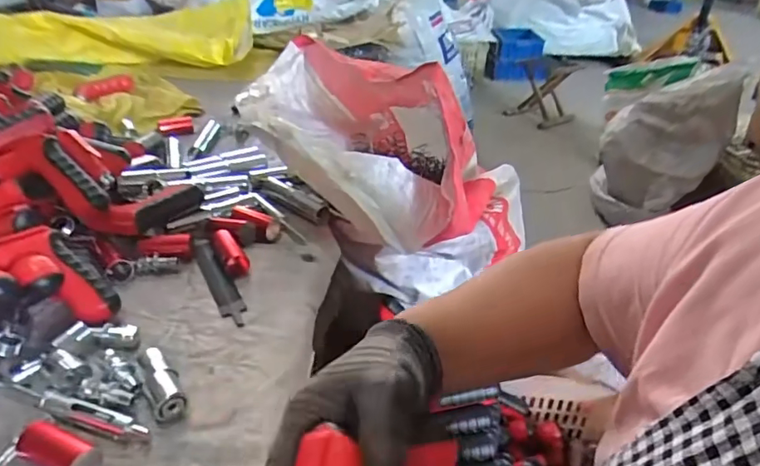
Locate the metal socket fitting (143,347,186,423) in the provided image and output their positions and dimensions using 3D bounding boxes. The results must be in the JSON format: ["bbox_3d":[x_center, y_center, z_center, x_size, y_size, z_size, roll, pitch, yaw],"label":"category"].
[{"bbox_3d":[-0.191,0.130,0.454,0.025,0.024,0.065,-18,37,-29],"label":"metal socket fitting"}]

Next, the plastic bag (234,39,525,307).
[{"bbox_3d":[0.025,-0.117,0.856,0.411,0.322,0.499,16,34,20],"label":"plastic bag"}]

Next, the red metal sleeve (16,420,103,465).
[{"bbox_3d":[-0.244,0.168,0.398,0.067,0.023,0.028,17,34,21],"label":"red metal sleeve"}]

